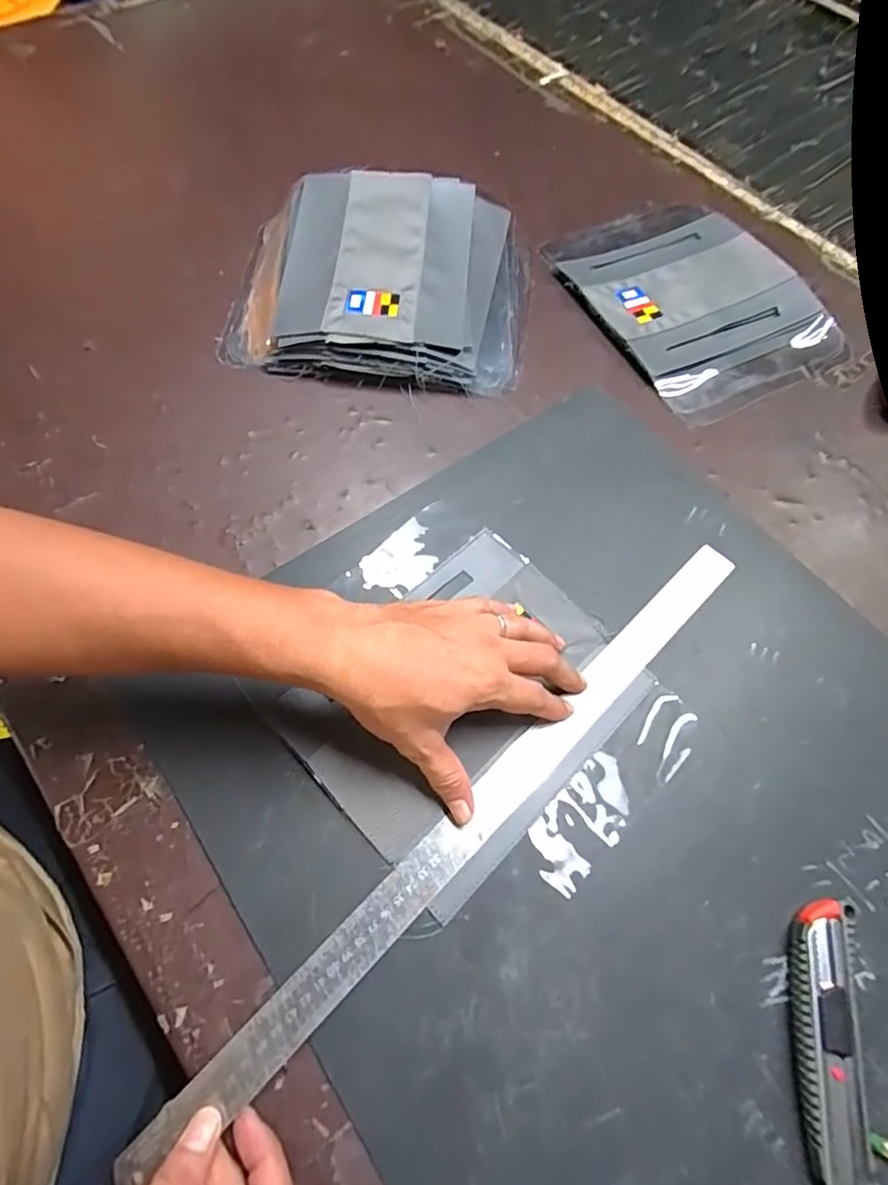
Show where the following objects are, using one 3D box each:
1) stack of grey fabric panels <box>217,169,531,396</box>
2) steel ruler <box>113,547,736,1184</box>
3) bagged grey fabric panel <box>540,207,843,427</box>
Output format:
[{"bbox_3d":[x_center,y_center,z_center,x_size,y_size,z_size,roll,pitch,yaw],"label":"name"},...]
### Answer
[{"bbox_3d":[-0.060,-0.311,0.556,0.283,0.043,0.251,9,64,1],"label":"stack of grey fabric panels"},{"bbox_3d":[0.034,0.134,0.368,0.515,0.004,0.031,-40,71,-20],"label":"steel ruler"},{"bbox_3d":[0.256,-0.309,0.588,0.223,0.015,0.271,-26,69,-15],"label":"bagged grey fabric panel"}]

